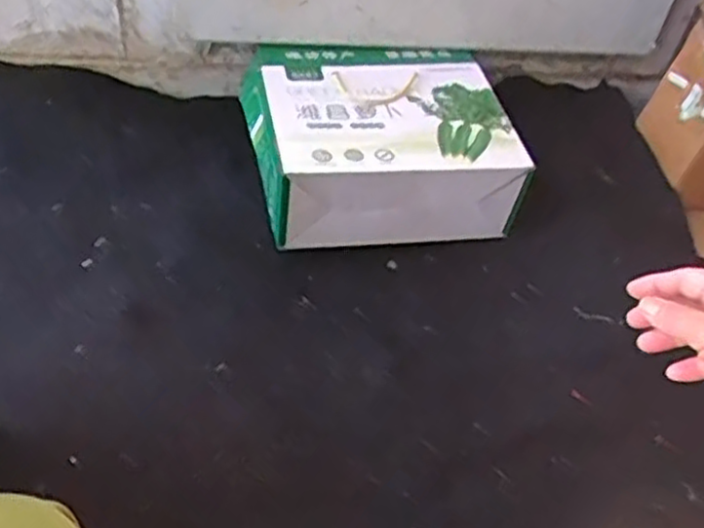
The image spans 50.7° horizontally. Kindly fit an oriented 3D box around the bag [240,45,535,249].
[{"bbox_3d":[0.037,-0.192,1.115,0.363,0.125,0.316,-2,47,-11],"label":"bag"}]

